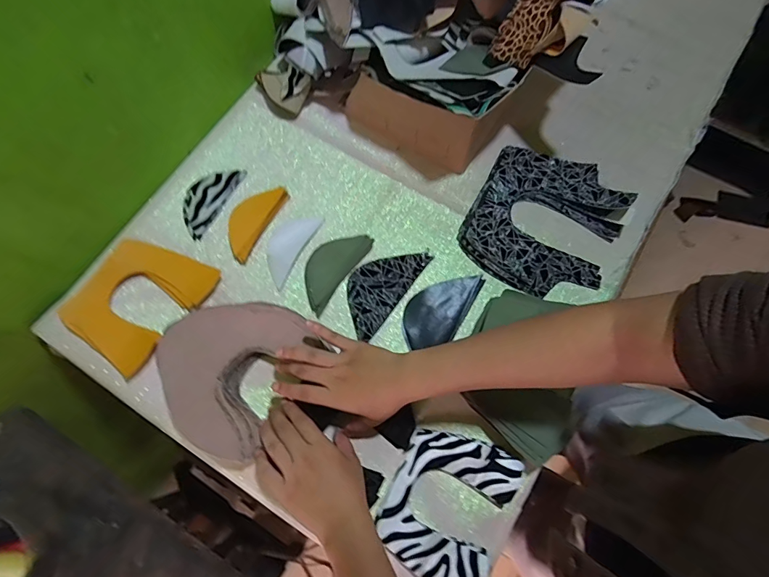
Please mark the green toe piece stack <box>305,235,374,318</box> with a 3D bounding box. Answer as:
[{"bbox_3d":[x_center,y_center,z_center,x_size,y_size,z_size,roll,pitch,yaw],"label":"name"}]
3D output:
[{"bbox_3d":[-0.071,-0.031,0.532,0.058,0.018,0.116,35,76,10],"label":"green toe piece stack"}]

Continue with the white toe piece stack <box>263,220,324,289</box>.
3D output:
[{"bbox_3d":[-0.129,-0.057,0.544,0.046,0.005,0.104,27,74,8],"label":"white toe piece stack"}]

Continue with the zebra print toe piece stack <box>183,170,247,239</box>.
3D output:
[{"bbox_3d":[-0.243,-0.126,0.563,0.051,0.007,0.111,27,74,8],"label":"zebra print toe piece stack"}]

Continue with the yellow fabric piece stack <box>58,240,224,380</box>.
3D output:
[{"bbox_3d":[-0.307,0.012,0.512,0.133,0.019,0.153,29,75,8],"label":"yellow fabric piece stack"}]

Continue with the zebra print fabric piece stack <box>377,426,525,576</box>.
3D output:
[{"bbox_3d":[0.070,0.237,0.454,0.125,0.012,0.154,27,70,13],"label":"zebra print fabric piece stack"}]

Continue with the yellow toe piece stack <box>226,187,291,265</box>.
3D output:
[{"bbox_3d":[-0.183,-0.096,0.551,0.056,0.022,0.112,27,74,8],"label":"yellow toe piece stack"}]

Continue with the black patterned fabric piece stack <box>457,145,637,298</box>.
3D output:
[{"bbox_3d":[0.215,-0.094,0.542,0.183,0.046,0.193,27,74,8],"label":"black patterned fabric piece stack"}]

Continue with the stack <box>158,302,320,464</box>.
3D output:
[{"bbox_3d":[-0.181,0.087,0.479,0.155,0.030,0.169,29,75,8],"label":"stack"}]

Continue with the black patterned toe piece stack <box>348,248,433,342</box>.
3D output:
[{"bbox_3d":[-0.005,-0.008,0.532,0.068,0.011,0.135,36,76,10],"label":"black patterned toe piece stack"}]

